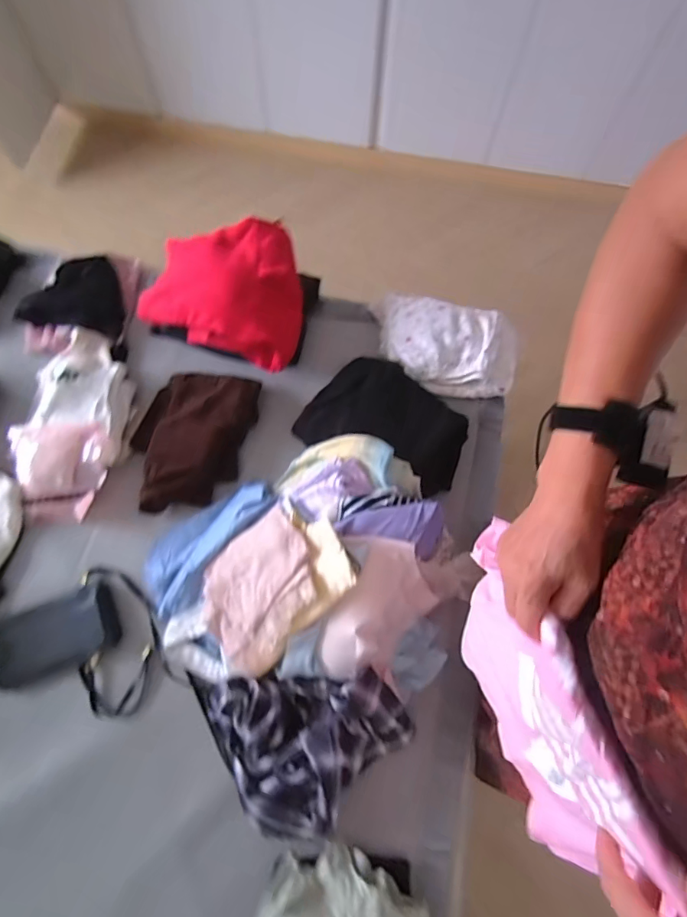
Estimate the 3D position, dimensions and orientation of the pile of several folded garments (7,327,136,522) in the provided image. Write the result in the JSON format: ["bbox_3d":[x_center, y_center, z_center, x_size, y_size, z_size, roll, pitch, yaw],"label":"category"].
[{"bbox_3d":[-0.503,-0.077,0.842,0.196,0.046,0.375,1,71,-2],"label":"pile of several folded garments"}]

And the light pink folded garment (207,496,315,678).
[{"bbox_3d":[-0.128,0.201,0.719,0.213,0.056,0.213,46,105,27],"label":"light pink folded garment"}]

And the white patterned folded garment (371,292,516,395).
[{"bbox_3d":[0.198,-0.229,0.913,0.289,0.059,0.200,12,71,2],"label":"white patterned folded garment"}]

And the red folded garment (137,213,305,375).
[{"bbox_3d":[-0.217,-0.332,0.887,0.306,0.124,0.230,17,71,4],"label":"red folded garment"}]

